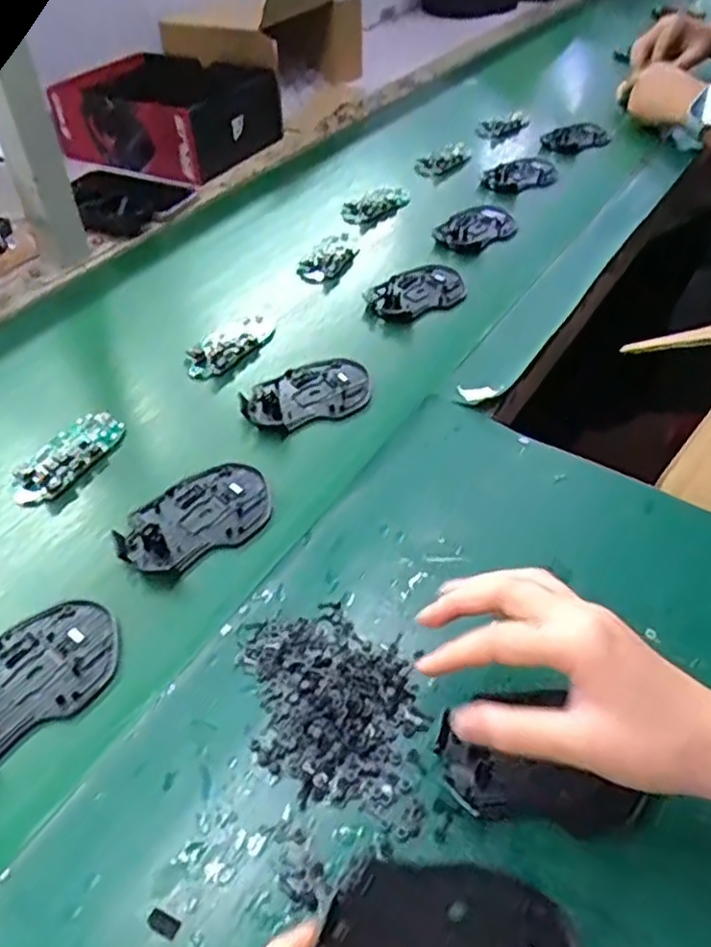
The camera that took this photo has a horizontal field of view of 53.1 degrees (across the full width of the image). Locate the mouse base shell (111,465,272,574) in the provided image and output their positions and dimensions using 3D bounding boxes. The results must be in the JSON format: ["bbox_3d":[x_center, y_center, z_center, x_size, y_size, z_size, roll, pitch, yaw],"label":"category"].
[{"bbox_3d":[-0.111,0.030,0.501,0.111,0.014,0.070,-27,52,-26],"label":"mouse base shell"}]

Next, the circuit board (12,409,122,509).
[{"bbox_3d":[-0.220,-0.013,0.546,0.043,0.017,0.098,19,48,16],"label":"circuit board"}]

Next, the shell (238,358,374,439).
[{"bbox_3d":[-0.039,-0.068,0.601,0.111,0.014,0.072,-19,49,-20],"label":"shell"}]

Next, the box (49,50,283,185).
[{"bbox_3d":[-0.253,-0.485,0.932,0.242,0.100,0.179,20,50,20],"label":"box"}]

